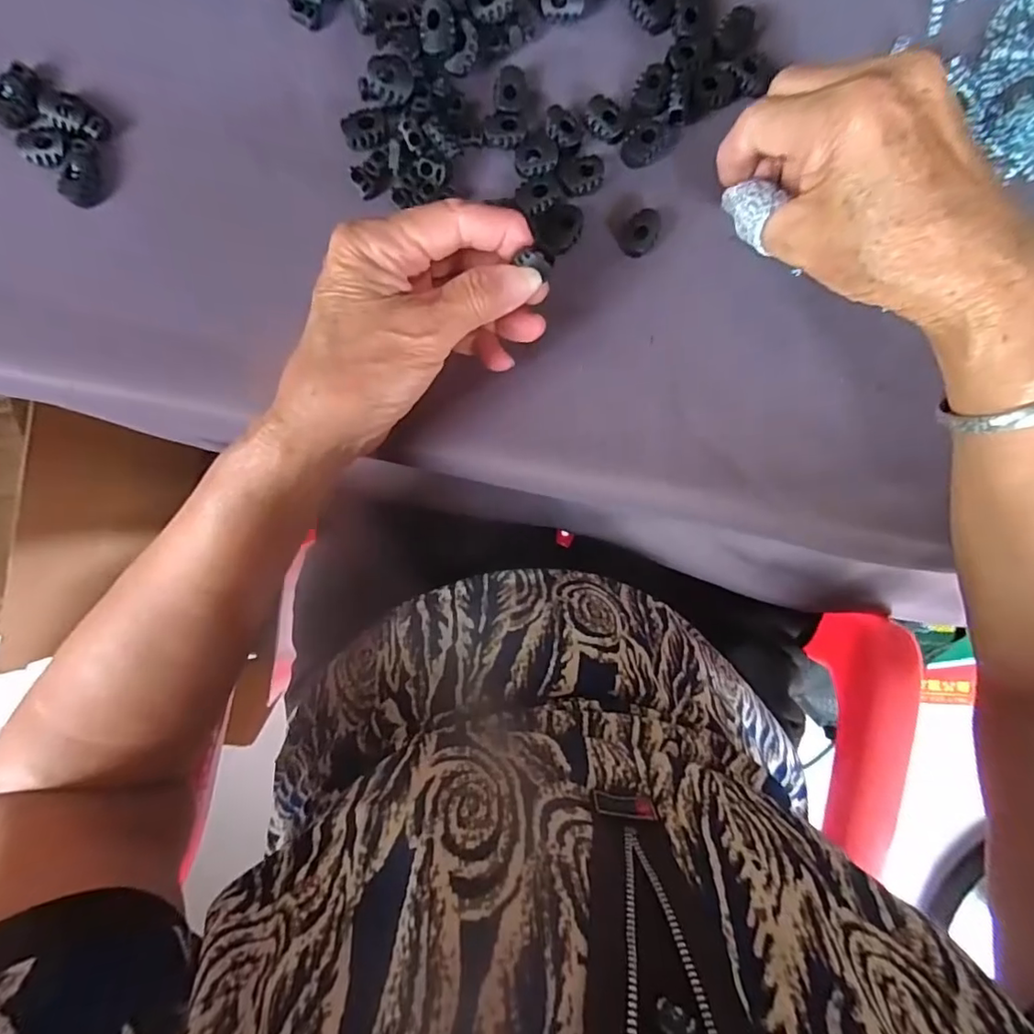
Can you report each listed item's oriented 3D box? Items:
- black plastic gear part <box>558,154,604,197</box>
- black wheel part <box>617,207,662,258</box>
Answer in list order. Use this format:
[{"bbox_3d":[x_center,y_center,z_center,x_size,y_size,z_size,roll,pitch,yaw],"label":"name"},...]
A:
[{"bbox_3d":[0.032,-0.171,0.278,0.022,0.006,0.021,0,93,-3],"label":"black plastic gear part"},{"bbox_3d":[0.063,-0.145,0.280,0.018,0.007,0.024,43,90,-4],"label":"black wheel part"}]

